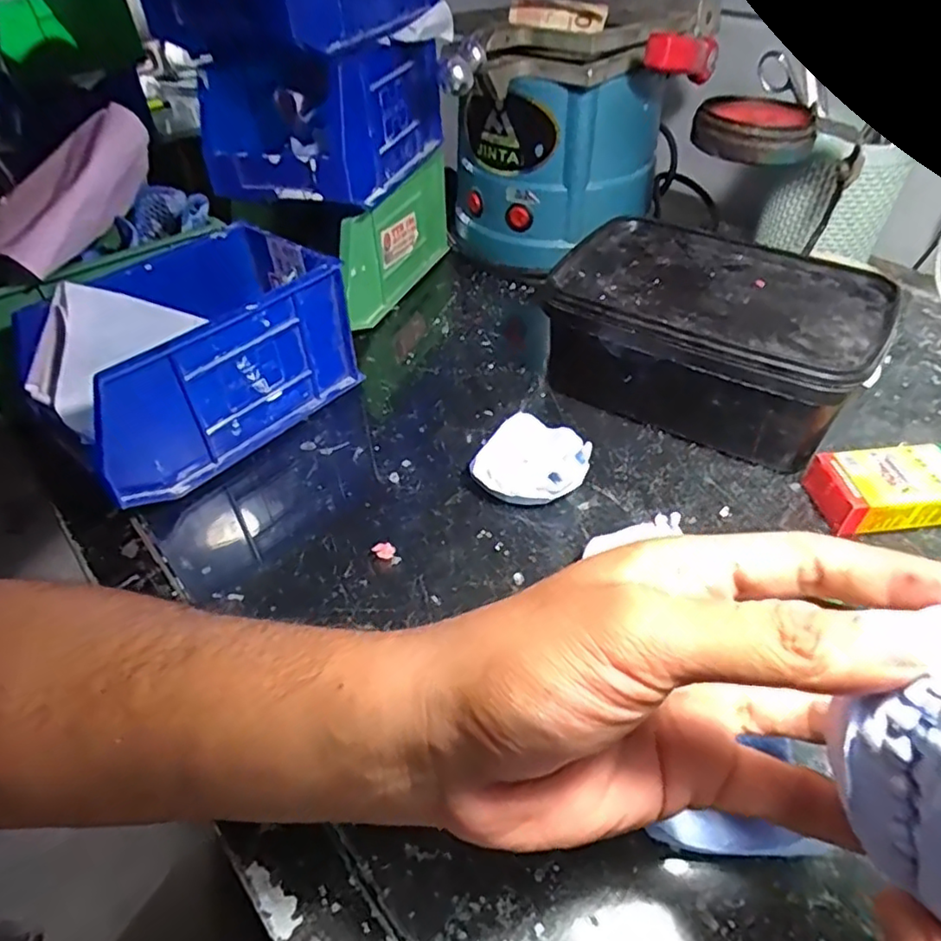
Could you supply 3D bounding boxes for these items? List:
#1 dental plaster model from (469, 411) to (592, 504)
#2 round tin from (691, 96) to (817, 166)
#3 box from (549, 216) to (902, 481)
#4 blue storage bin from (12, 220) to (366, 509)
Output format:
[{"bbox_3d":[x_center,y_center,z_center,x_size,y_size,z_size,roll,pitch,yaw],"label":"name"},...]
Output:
[{"bbox_3d":[0.036,-0.005,0.349,0.057,0.024,0.061,-1,45,1],"label":"dental plaster model"},{"bbox_3d":[0.183,-0.225,0.400,0.072,0.020,0.083,13,47,15],"label":"round tin"},{"bbox_3d":[0.147,-0.083,0.390,0.186,0.073,0.140,18,49,19],"label":"box"},{"bbox_3d":[-0.164,-0.068,0.376,0.106,0.093,0.161,33,55,30],"label":"blue storage bin"}]

